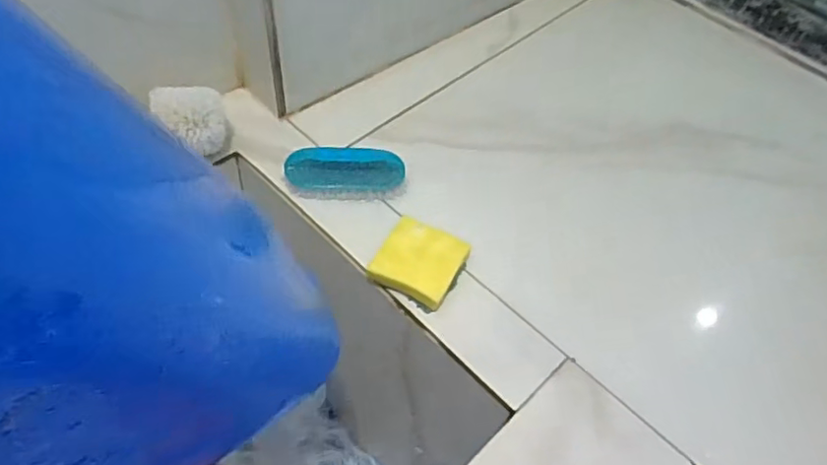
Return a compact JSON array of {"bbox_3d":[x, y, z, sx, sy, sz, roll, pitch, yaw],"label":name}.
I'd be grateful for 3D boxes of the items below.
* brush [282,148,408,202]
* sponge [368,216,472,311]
[{"bbox_3d":[-0.069,-0.062,0.632,0.121,0.032,0.044,-2,53,-7],"label":"brush"},{"bbox_3d":[0.007,0.028,0.581,0.075,0.028,0.071,26,55,14],"label":"sponge"}]

